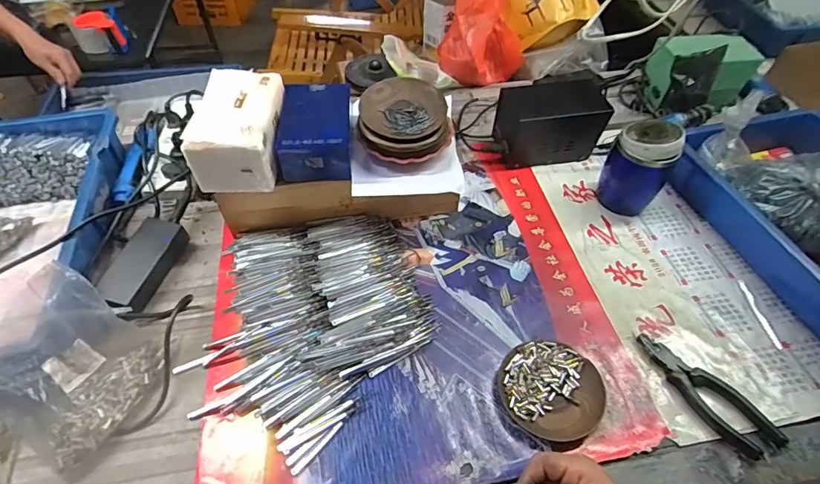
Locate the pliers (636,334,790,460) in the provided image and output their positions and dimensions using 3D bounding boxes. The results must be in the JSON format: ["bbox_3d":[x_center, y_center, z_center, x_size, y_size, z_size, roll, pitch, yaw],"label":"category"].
[{"bbox_3d":[0.340,0.169,0.519,0.060,0.013,0.164,-28,57,-21],"label":"pliers"}]

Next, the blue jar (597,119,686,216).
[{"bbox_3d":[0.348,-0.118,0.678,0.082,0.143,0.084,0,51,-1],"label":"blue jar"}]

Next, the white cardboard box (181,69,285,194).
[{"bbox_3d":[-0.220,-0.150,0.591,0.096,0.086,0.155,2,51,0],"label":"white cardboard box"}]

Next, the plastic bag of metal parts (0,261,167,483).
[{"bbox_3d":[-0.364,0.128,0.472,0.145,0.117,0.140,26,56,19],"label":"plastic bag of metal parts"}]

